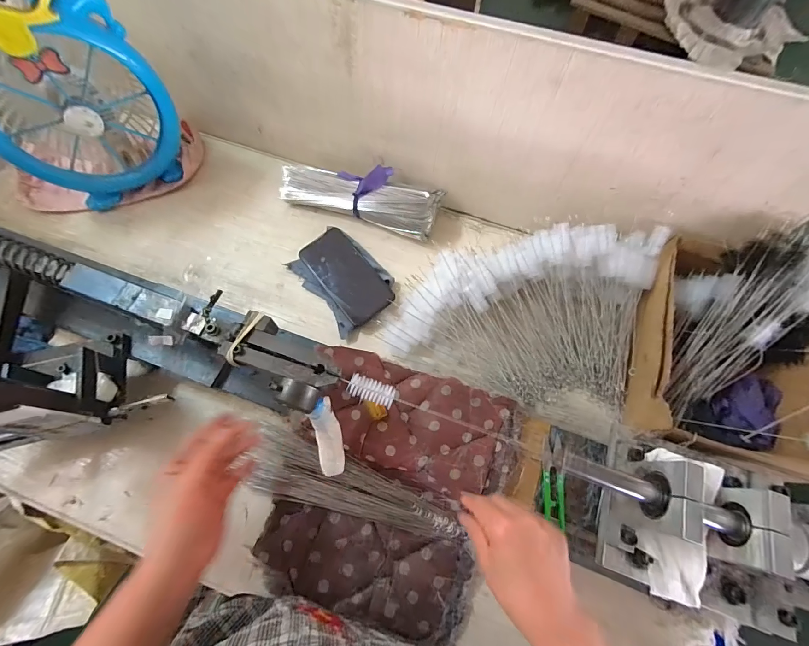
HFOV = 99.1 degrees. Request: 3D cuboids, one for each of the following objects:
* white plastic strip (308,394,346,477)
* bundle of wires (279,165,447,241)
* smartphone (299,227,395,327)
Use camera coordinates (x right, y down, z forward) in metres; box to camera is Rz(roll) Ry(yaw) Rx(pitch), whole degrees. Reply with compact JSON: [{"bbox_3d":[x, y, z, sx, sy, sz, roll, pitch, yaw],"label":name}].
[{"bbox_3d":[-0.079,0.120,0.360,0.024,0.018,0.095,-9,112,-7],"label":"white plastic strip"},{"bbox_3d":[-0.073,-0.211,0.565,0.256,0.070,0.083,17,68,4],"label":"bundle of wires"},{"bbox_3d":[-0.090,-0.075,0.527,0.075,0.013,0.165,-39,73,-2],"label":"smartphone"}]

